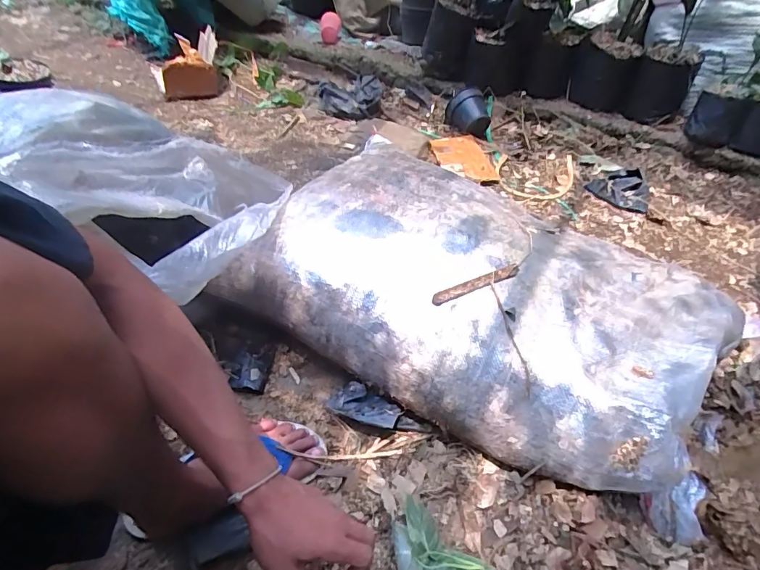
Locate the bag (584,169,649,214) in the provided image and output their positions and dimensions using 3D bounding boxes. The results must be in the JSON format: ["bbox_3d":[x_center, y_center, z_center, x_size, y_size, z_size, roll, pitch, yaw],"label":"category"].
[{"bbox_3d":[0.634,-0.244,1.138,0.148,0.038,0.143,-6,48,-8],"label":"bag"}]

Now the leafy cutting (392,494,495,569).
[{"bbox_3d":[0.067,0.340,0.537,0.133,0.038,0.083,36,56,27],"label":"leafy cutting"}]

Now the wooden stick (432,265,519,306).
[{"bbox_3d":[0.142,0.000,0.640,0.139,0.021,0.017,-16,50,-16],"label":"wooden stick"}]

